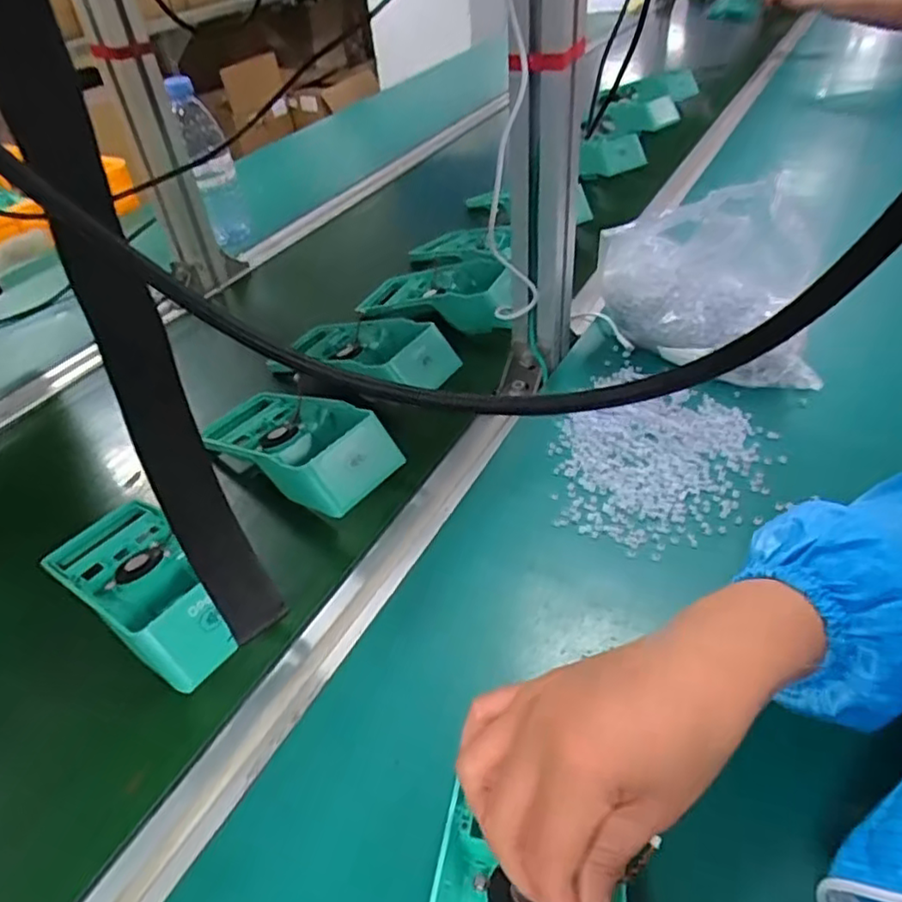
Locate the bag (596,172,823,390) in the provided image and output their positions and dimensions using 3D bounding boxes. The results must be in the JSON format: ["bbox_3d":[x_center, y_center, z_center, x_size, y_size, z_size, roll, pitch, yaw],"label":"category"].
[{"bbox_3d":[0.226,-0.143,0.560,0.190,0.138,0.081,4,43,11],"label":"bag"}]

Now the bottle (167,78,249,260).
[{"bbox_3d":[-0.313,-0.369,0.852,0.049,0.213,0.055,-20,44,-15],"label":"bottle"}]

